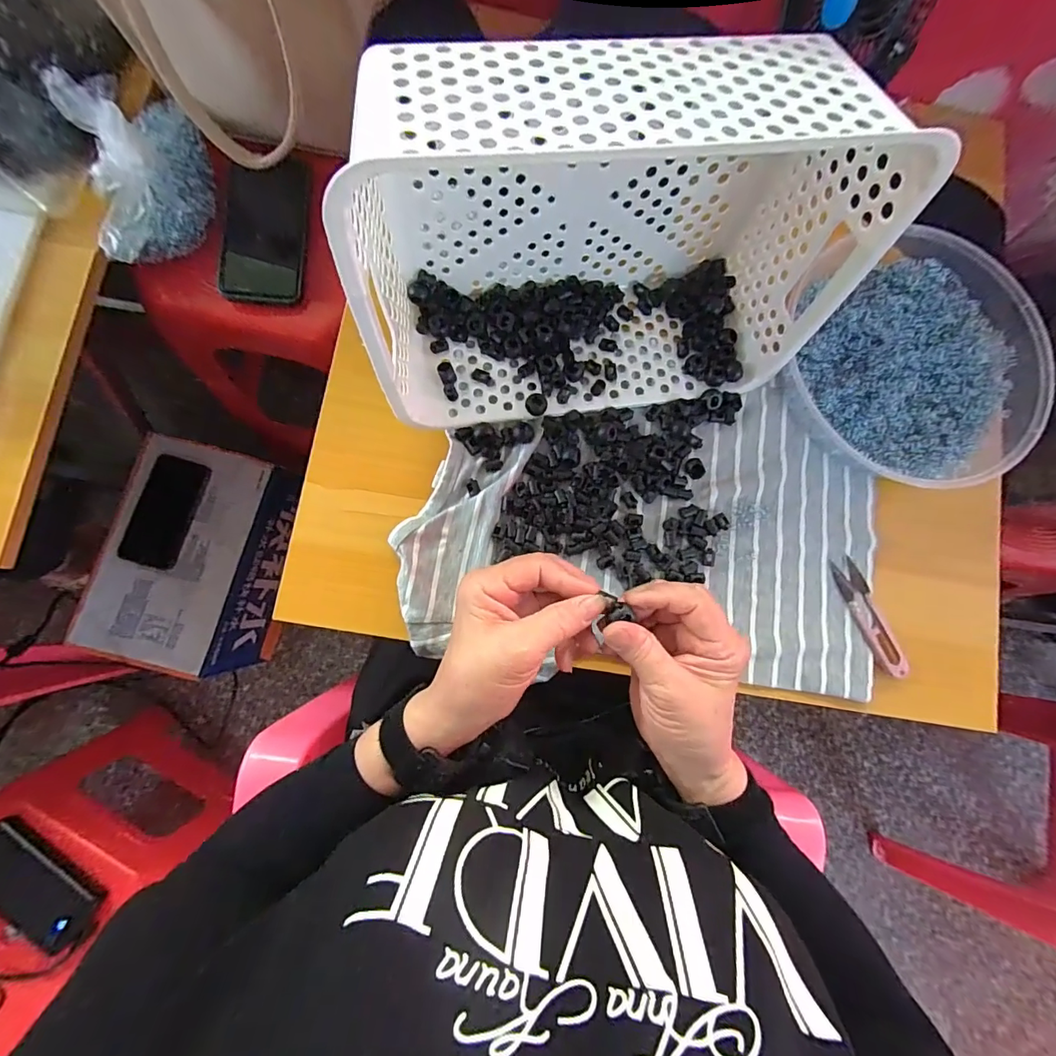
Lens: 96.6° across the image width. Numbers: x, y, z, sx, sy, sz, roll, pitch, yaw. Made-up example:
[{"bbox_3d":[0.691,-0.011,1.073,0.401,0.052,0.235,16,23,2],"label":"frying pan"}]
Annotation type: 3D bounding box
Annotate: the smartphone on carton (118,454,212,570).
[{"bbox_3d":[-0.547,-0.025,0.709,0.078,0.009,0.165,18,81,-1],"label":"smartphone on carton"}]

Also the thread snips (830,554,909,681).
[{"bbox_3d":[0.280,0.073,0.383,0.023,0.009,0.100,-22,84,-7],"label":"thread snips"}]

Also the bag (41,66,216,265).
[{"bbox_3d":[-0.355,-0.329,0.428,0.075,0.115,0.154,-3,82,-4],"label":"bag"}]

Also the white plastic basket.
[{"bbox_3d":[0.050,-0.177,0.308,0.301,0.192,0.132,-8,83,-5],"label":"white plastic basket"}]

